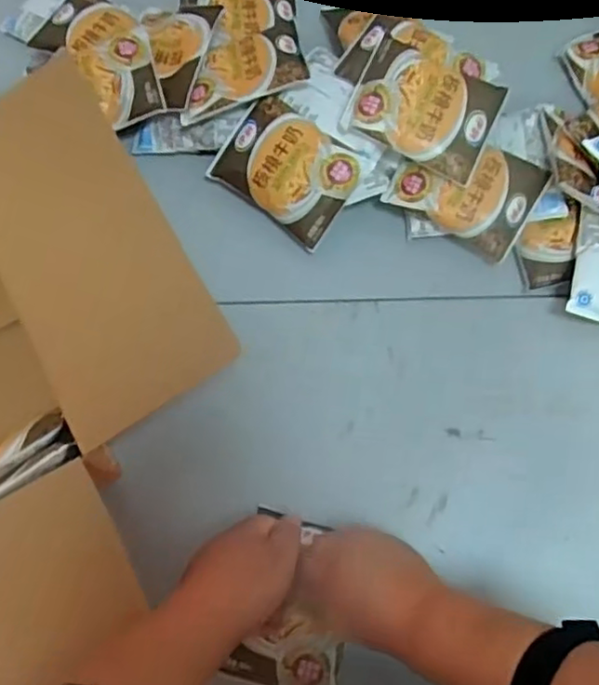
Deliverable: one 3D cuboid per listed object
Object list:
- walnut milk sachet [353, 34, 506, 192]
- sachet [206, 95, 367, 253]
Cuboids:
[{"bbox_3d":[0.119,-0.219,0.592,0.127,0.022,0.100,25,91,0],"label":"walnut milk sachet"},{"bbox_3d":[-0.013,-0.167,0.610,0.131,0.016,0.097,37,98,9],"label":"sachet"}]

